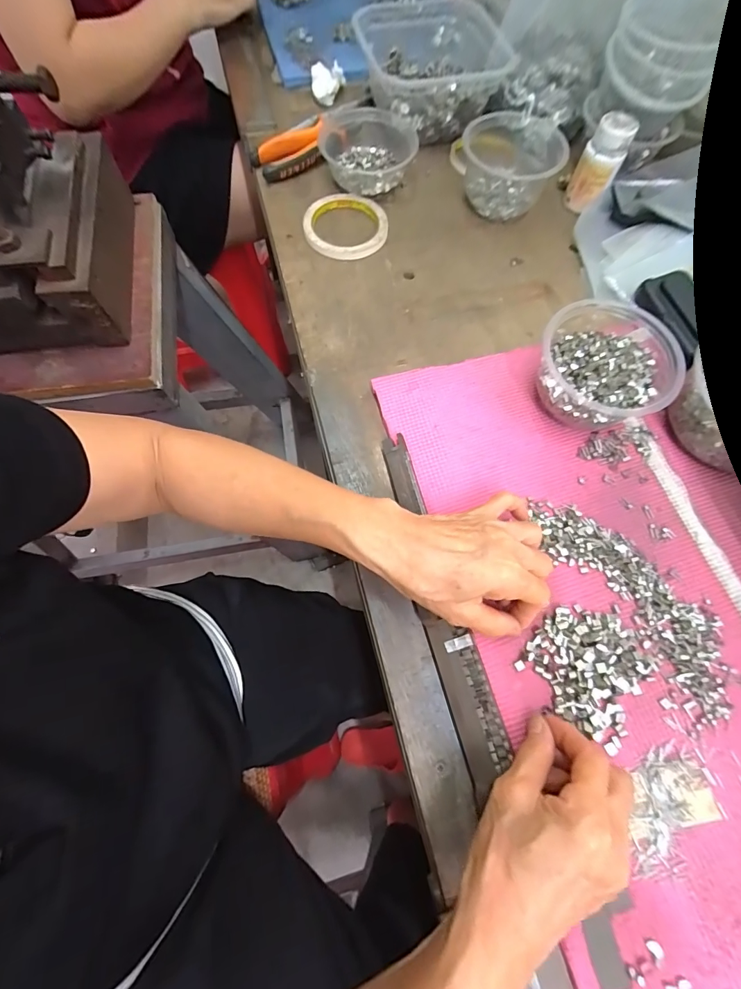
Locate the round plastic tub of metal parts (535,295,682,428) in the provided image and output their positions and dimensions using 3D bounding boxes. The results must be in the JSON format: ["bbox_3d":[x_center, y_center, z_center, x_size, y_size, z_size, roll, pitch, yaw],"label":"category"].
[{"bbox_3d":[0.205,-0.111,0.364,0.107,0.064,0.105,0,69,0],"label":"round plastic tub of metal parts"}]

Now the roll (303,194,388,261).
[{"bbox_3d":[-0.028,-0.316,0.472,0.094,0.015,0.095,0,69,0],"label":"roll"}]

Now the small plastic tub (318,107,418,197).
[{"bbox_3d":[-0.004,-0.423,0.494,0.116,0.038,0.128,10,70,3],"label":"small plastic tub"}]

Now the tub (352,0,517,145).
[{"bbox_3d":[0.076,-0.565,0.533,0.184,0.077,0.186,-8,70,-3],"label":"tub"}]

